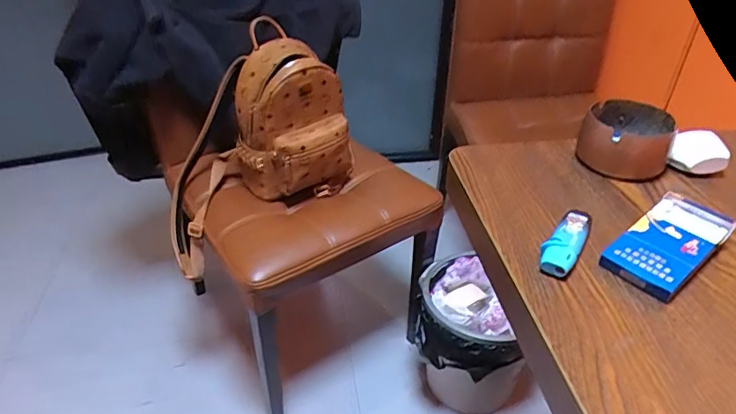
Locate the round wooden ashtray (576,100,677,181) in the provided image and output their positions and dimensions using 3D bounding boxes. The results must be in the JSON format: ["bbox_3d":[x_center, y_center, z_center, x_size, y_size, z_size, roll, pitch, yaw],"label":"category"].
[{"bbox_3d":[0.266,-0.070,0.536,0.084,0.051,0.079,1,36,-1],"label":"round wooden ashtray"}]

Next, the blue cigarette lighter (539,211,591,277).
[{"bbox_3d":[0.163,0.030,0.423,0.025,0.018,0.080,24,41,28],"label":"blue cigarette lighter"}]

